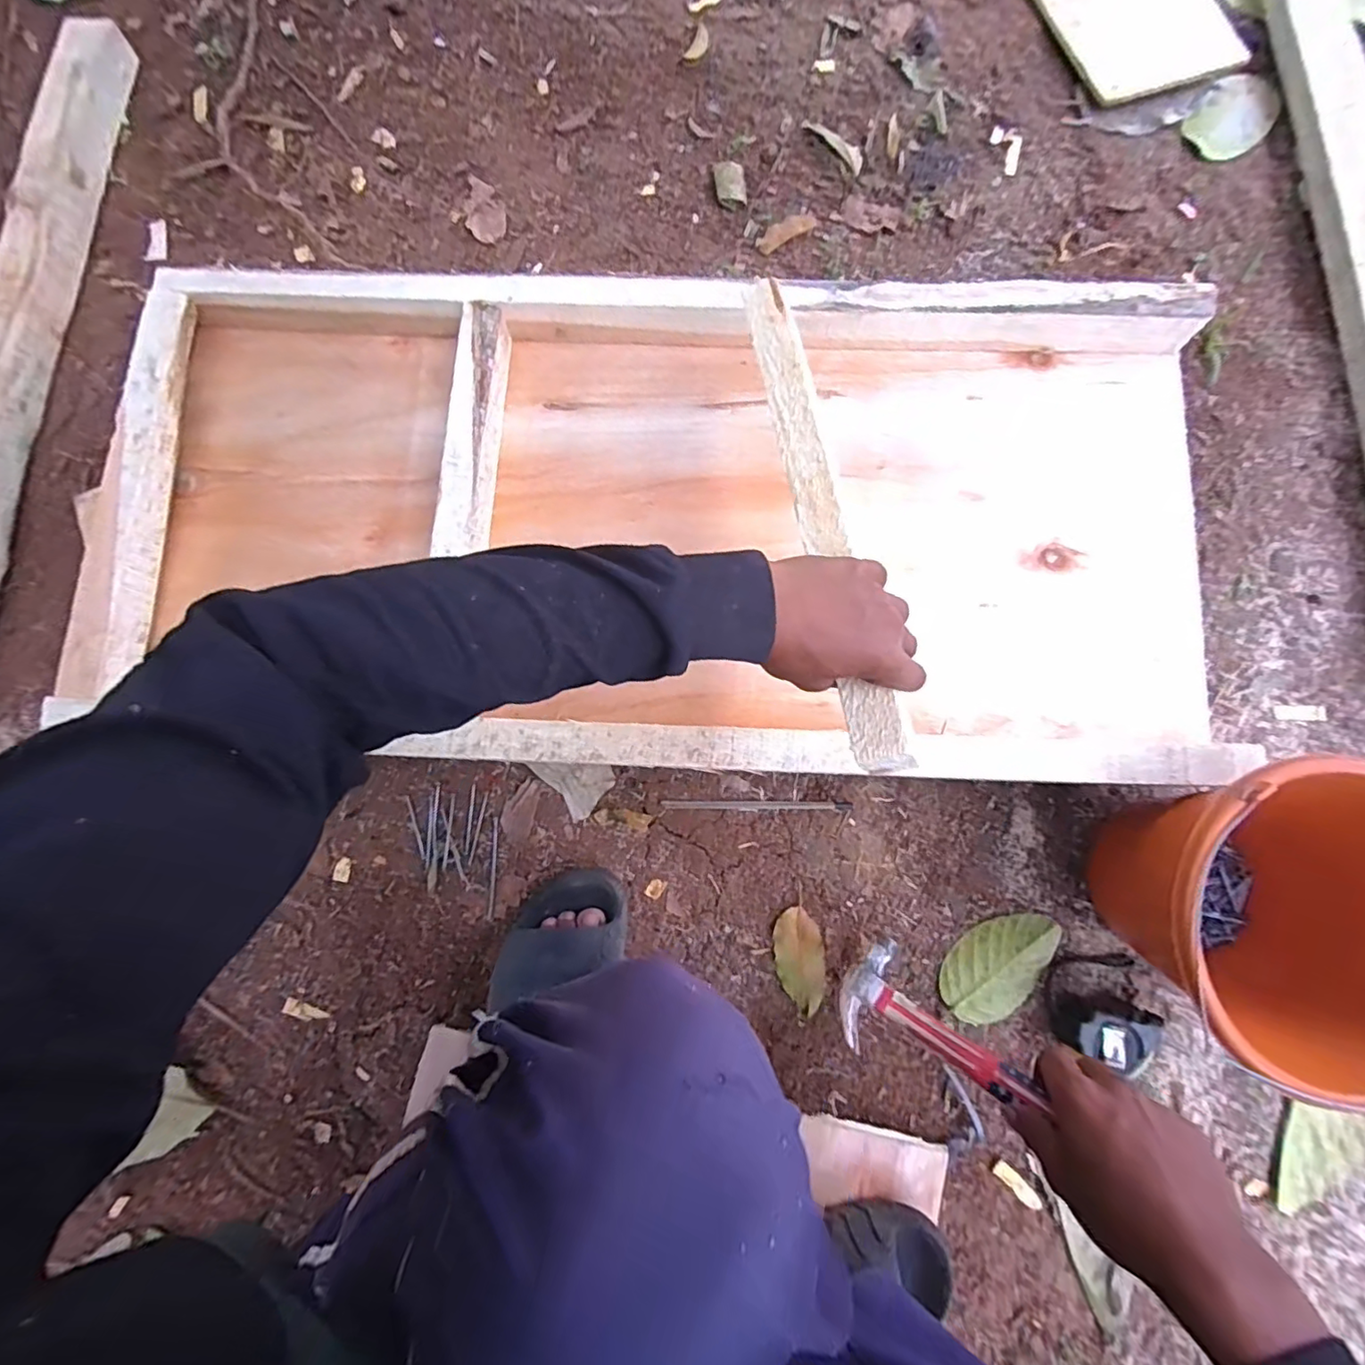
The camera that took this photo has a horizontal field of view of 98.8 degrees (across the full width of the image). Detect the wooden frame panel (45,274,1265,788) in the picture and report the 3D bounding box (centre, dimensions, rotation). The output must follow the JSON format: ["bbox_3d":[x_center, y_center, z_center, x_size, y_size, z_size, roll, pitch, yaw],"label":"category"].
[{"bbox_3d":[-0.018,-0.166,0.607,1.092,0.106,0.494,3,80,-1],"label":"wooden frame panel"}]

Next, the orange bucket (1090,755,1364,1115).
[{"bbox_3d":[0.498,0.203,0.512,0.252,0.197,0.237,0,80,-1],"label":"orange bucket"}]

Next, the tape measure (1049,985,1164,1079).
[{"bbox_3d":[0.402,0.330,0.561,0.084,0.041,0.060,23,80,3],"label":"tape measure"}]

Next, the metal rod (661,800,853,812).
[{"bbox_3d":[0.077,0.129,0.612,0.194,0.012,0.009,1,80,-1],"label":"metal rod"}]

